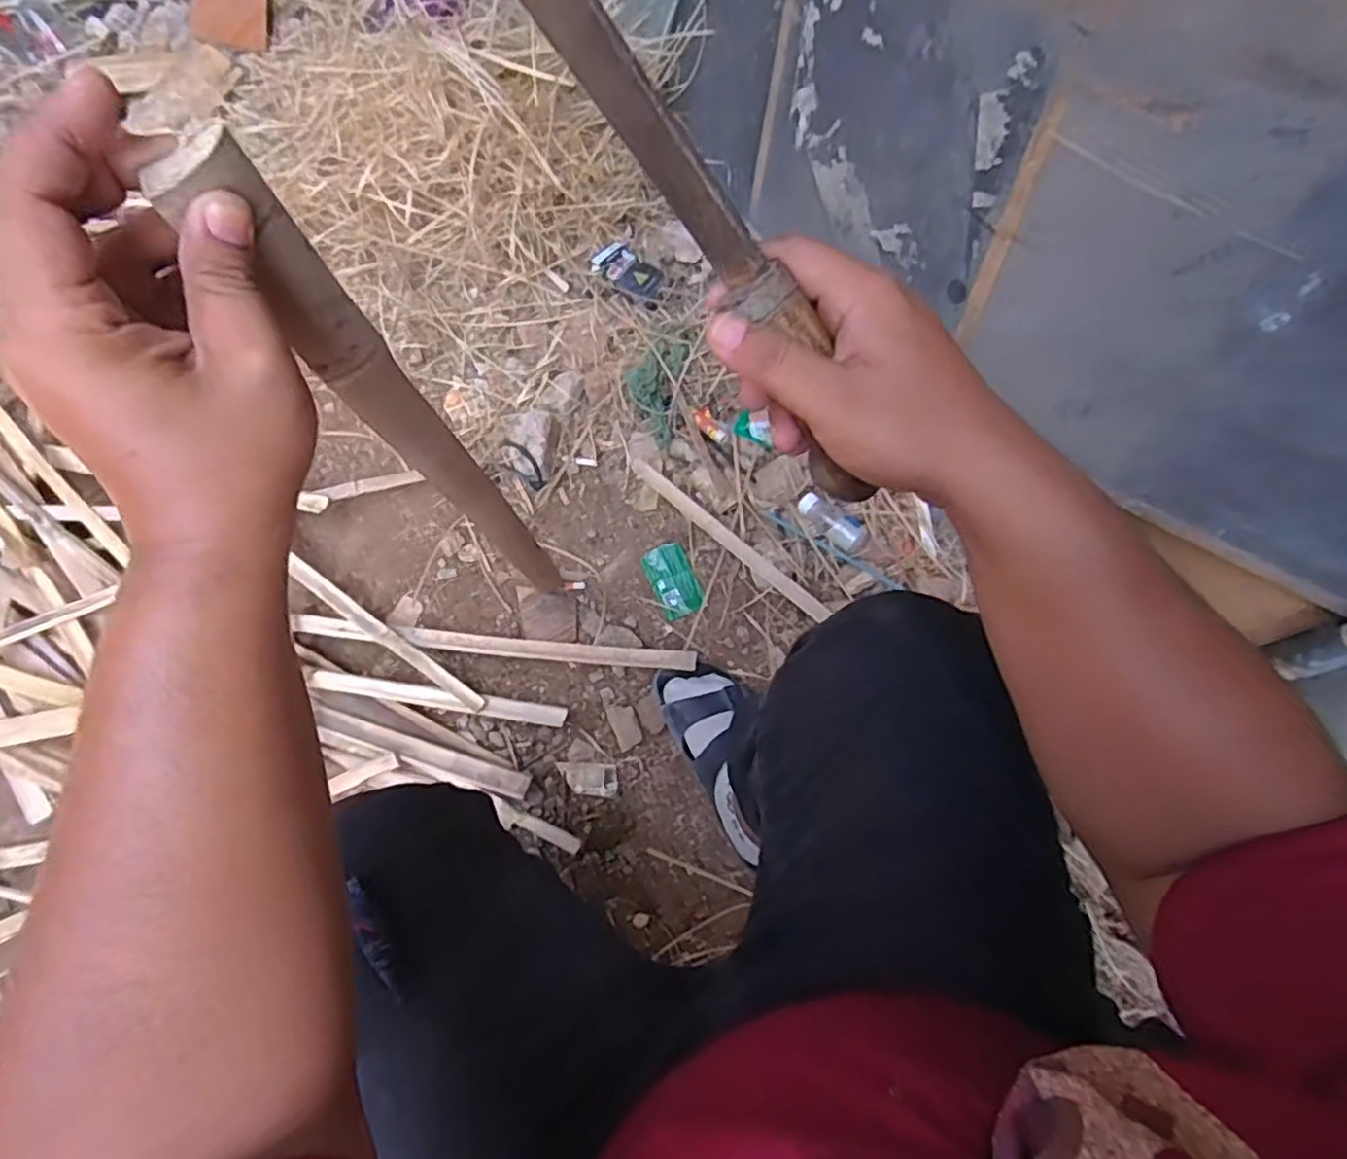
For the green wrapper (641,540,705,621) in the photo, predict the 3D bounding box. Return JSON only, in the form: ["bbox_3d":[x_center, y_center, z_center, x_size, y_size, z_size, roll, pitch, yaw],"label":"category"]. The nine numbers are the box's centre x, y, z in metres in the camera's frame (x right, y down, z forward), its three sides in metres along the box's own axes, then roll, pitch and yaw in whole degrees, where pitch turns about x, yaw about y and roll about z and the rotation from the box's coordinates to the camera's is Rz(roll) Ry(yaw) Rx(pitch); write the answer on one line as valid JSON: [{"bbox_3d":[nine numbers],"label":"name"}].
[{"bbox_3d":[0.000,0.000,0.919,0.058,0.011,0.097,-24,73,-9],"label":"green wrapper"}]

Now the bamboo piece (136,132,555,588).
[{"bbox_3d":[-0.150,-0.072,0.504,0.022,0.573,0.041,25,79,6],"label":"bamboo piece"}]

